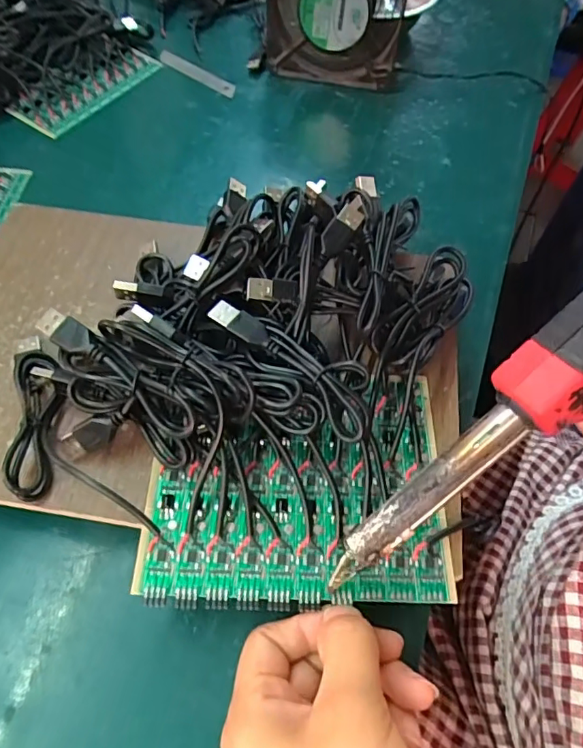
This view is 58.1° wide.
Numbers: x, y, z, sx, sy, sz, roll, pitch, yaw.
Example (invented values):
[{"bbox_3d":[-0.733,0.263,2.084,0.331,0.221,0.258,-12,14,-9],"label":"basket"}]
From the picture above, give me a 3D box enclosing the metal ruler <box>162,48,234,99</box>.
[{"bbox_3d":[-0.091,-0.289,0.504,0.097,0.004,0.016,36,76,18],"label":"metal ruler"}]

